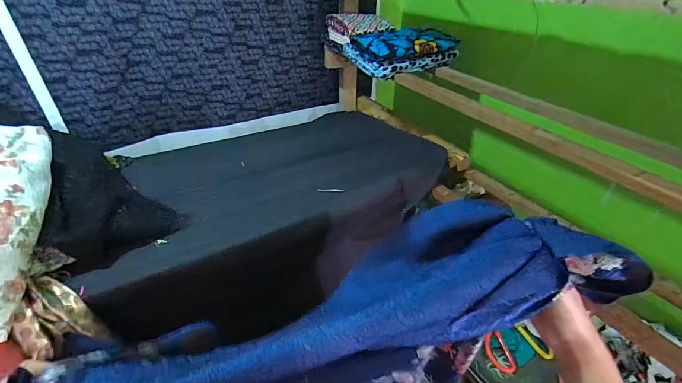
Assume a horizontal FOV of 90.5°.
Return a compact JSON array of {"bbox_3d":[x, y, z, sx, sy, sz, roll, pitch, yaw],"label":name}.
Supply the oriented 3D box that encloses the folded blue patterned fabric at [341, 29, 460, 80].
[{"bbox_3d":[0.174,-0.409,0.977,0.279,0.088,0.182,-16,38,-25],"label":"folded blue patterned fabric"}]

